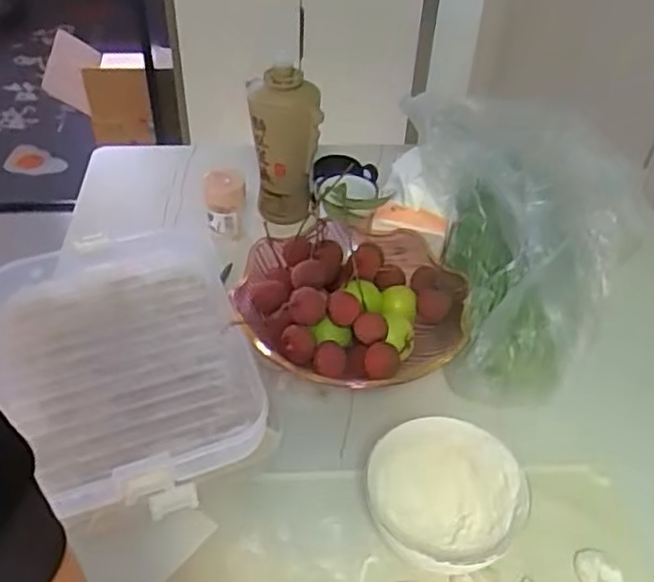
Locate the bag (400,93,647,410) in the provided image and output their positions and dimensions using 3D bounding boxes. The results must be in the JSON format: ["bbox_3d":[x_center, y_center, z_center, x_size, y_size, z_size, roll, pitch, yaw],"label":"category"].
[{"bbox_3d":[0.202,-0.071,0.717,0.172,0.169,0.322,-1,44,-3],"label":"bag"}]

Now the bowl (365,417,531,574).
[{"bbox_3d":[0.096,0.177,0.559,0.126,0.062,0.120,1,44,-1],"label":"bowl"}]

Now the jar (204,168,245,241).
[{"bbox_3d":[-0.121,-0.104,0.807,0.047,0.089,0.042,-4,44,-6],"label":"jar"}]

